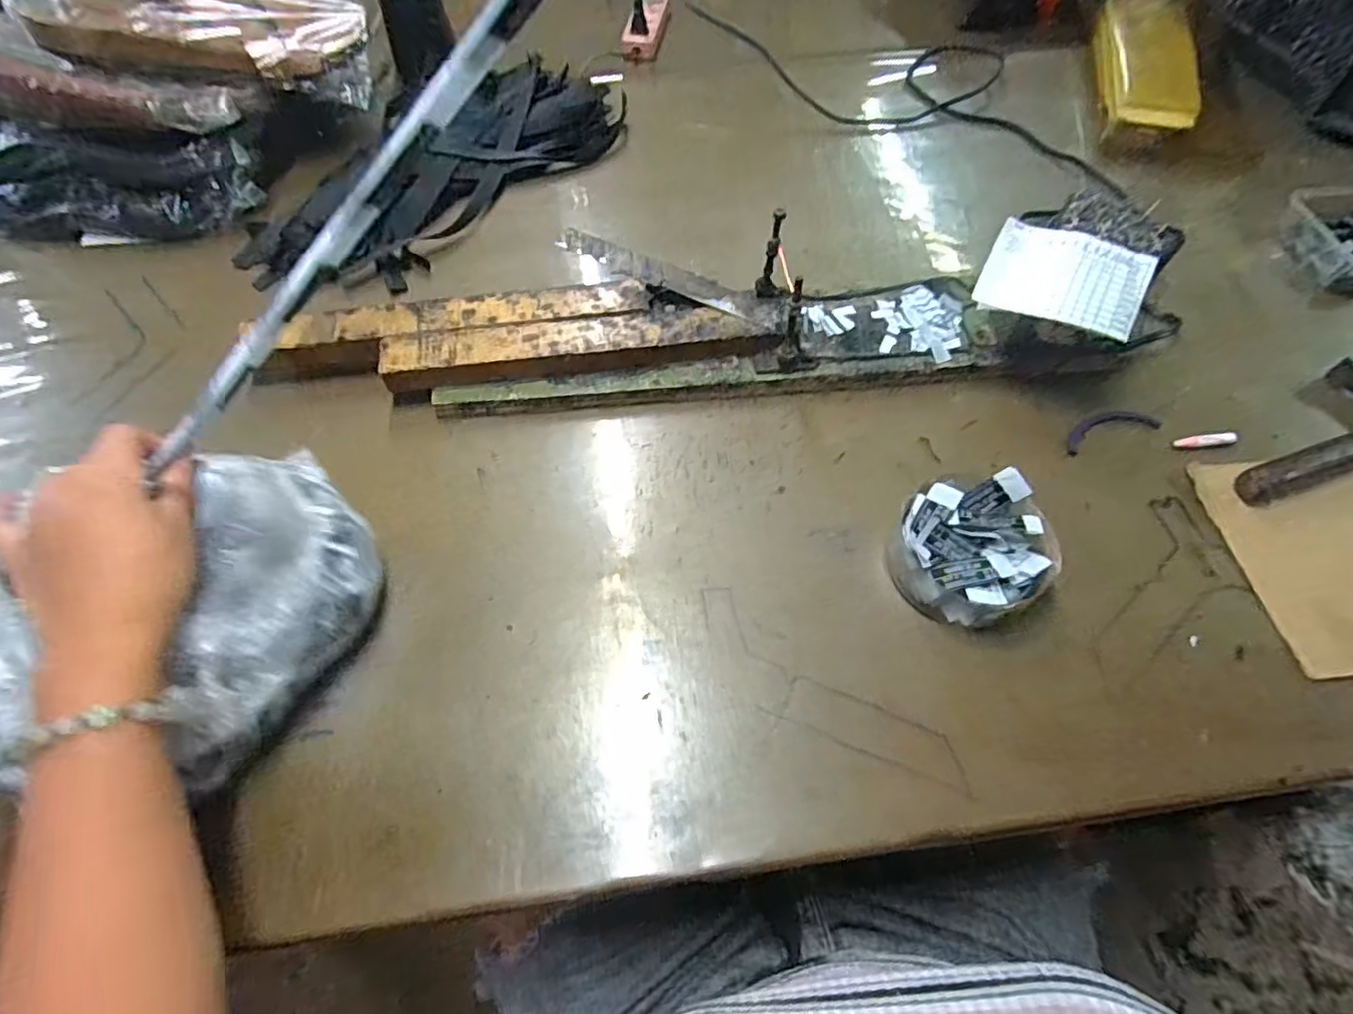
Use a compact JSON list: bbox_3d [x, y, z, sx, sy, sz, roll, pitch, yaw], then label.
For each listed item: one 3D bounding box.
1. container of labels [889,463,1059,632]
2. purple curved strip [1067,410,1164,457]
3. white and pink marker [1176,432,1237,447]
[{"bbox_3d":[0.194,0.028,0.417,0.094,0.046,0.091,-1,59,1],"label":"container of labels"},{"bbox_3d":[0.337,-0.062,0.492,0.086,0.006,0.026,-18,60,-9],"label":"purple curved strip"},{"bbox_3d":[0.406,-0.051,0.482,0.041,0.006,0.009,-6,58,12],"label":"white and pink marker"}]

